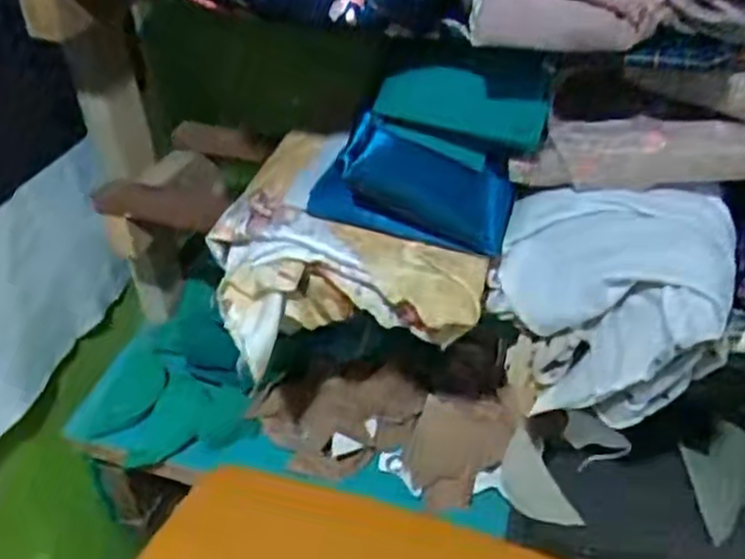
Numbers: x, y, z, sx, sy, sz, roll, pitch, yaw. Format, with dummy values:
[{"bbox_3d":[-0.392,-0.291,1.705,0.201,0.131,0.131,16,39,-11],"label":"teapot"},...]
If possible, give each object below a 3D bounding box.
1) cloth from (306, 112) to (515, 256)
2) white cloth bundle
[{"bbox_3d":[0.030,-0.076,0.646,0.161,0.097,0.074,18,42,22],"label":"cloth"},{"bbox_3d":[0.190,0.030,0.628,0.176,0.173,0.122,9,39,12],"label":"white cloth bundle"}]

